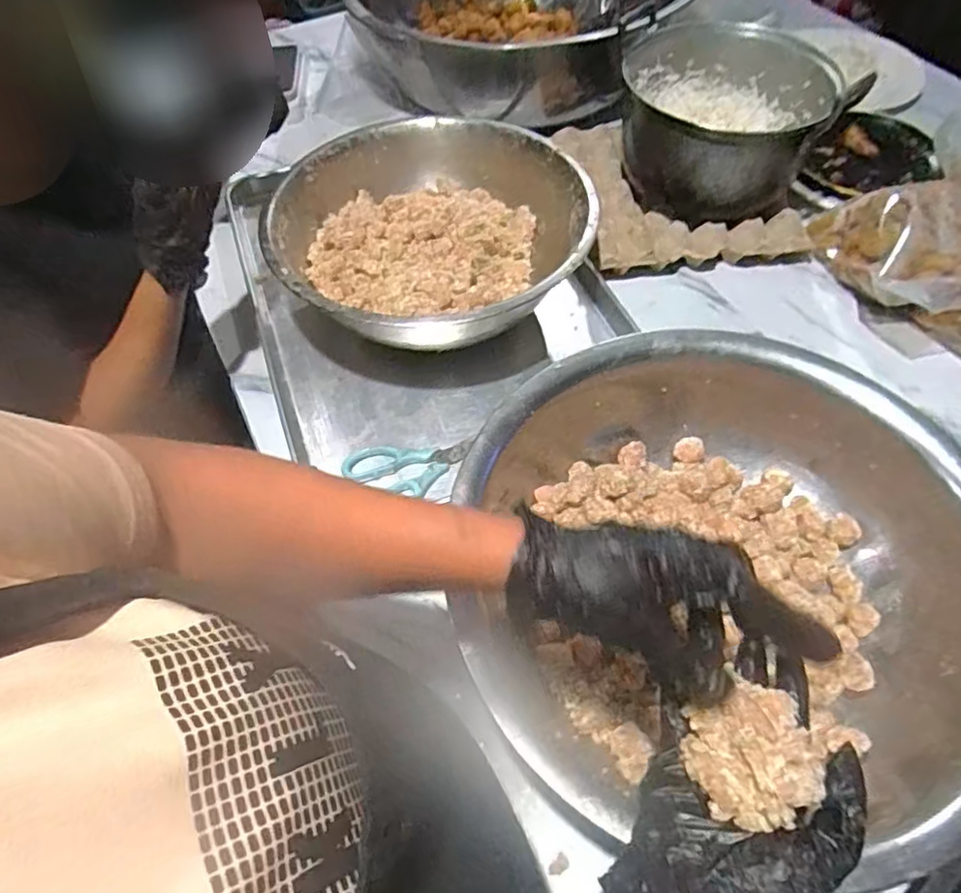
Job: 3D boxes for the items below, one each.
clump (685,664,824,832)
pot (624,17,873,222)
[{"bbox_3d":[0.144,0.162,0.338,0.060,0.031,0.064,32,64,20],"label":"clump"},{"bbox_3d":[0.297,-0.394,0.788,0.226,0.142,0.229,-1,57,1],"label":"pot"}]

